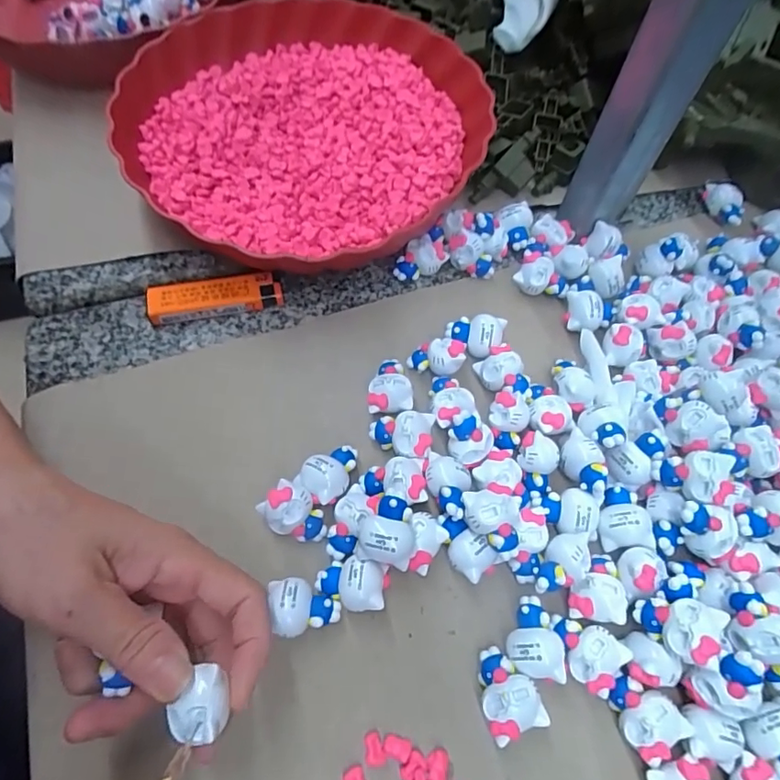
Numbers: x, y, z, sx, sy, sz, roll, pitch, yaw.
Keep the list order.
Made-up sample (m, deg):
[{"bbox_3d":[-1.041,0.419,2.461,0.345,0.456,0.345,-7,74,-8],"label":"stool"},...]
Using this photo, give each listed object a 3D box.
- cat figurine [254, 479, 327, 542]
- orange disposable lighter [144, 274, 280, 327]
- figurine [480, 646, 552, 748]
[{"bbox_3d":[-0.048,0.062,0.258,0.024,0.017,0.031,-38,70,-16],"label":"cat figurine"},{"bbox_3d":[-0.108,-0.058,0.322,0.079,0.011,0.021,-10,65,-4],"label":"orange disposable lighter"},{"bbox_3d":[0.052,0.135,0.232,0.024,0.021,0.034,-17,66,-7],"label":"figurine"}]

